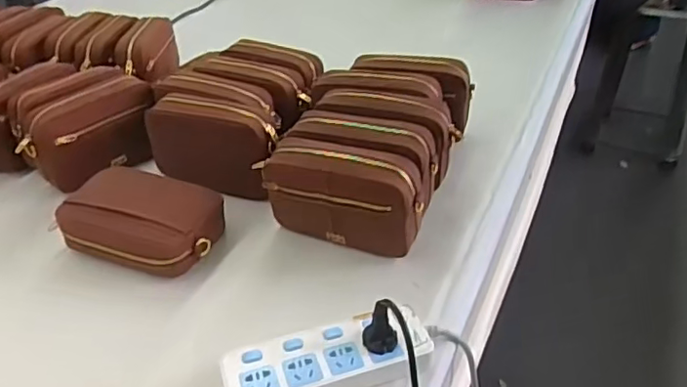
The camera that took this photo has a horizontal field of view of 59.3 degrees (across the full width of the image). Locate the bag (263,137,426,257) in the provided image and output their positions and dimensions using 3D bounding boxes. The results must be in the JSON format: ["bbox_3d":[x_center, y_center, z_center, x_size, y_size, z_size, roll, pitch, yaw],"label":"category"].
[{"bbox_3d":[-0.002,0.003,0.741,0.205,0.116,0.068,14,38,24],"label":"bag"}]

